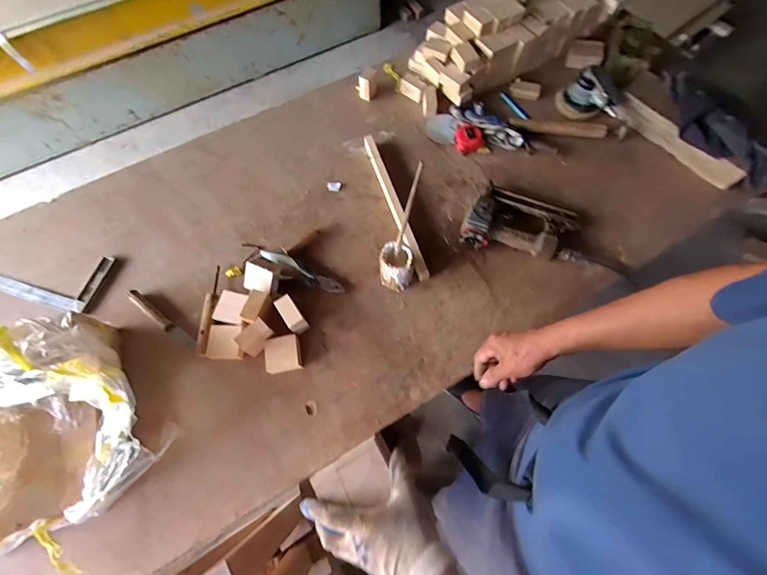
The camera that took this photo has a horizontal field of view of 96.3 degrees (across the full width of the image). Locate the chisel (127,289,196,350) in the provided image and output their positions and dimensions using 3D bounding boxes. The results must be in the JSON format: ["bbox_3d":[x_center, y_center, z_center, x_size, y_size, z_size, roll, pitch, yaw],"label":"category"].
[{"bbox_3d":[-0.438,0.064,0.678,0.182,0.023,0.022,35,73,12],"label":"chisel"}]

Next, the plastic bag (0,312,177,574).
[{"bbox_3d":[-0.545,0.238,0.555,0.312,0.137,0.363,-20,71,-8],"label":"plastic bag"}]

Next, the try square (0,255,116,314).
[{"bbox_3d":[-0.727,-0.032,0.730,0.286,0.021,0.126,13,70,4],"label":"try square"}]

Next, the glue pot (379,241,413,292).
[{"bbox_3d":[0.027,-0.039,0.680,0.067,0.092,0.067,5,70,1],"label":"glue pot"}]

